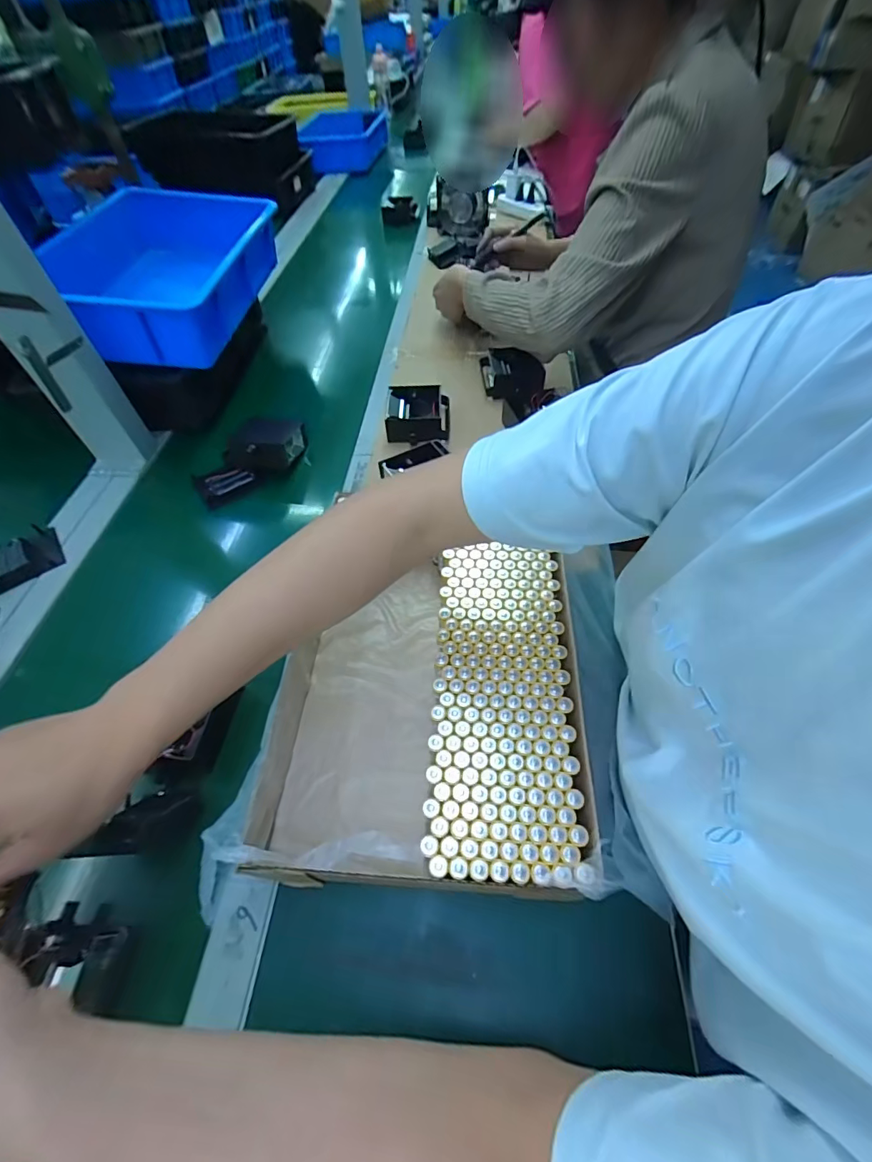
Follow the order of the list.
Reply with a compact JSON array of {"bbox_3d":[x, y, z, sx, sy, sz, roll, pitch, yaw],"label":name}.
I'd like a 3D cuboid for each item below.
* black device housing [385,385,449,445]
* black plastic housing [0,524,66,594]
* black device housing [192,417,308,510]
[{"bbox_3d":[-0.027,-0.243,0.671,0.088,0.037,0.096,-2,53,4],"label":"black device housing"},{"bbox_3d":[-0.515,-0.035,0.575,0.073,0.023,0.088,-35,58,-19],"label":"black plastic housing"},{"bbox_3d":[-0.256,-0.173,0.639,0.162,0.065,0.086,-29,56,-15],"label":"black device housing"}]

